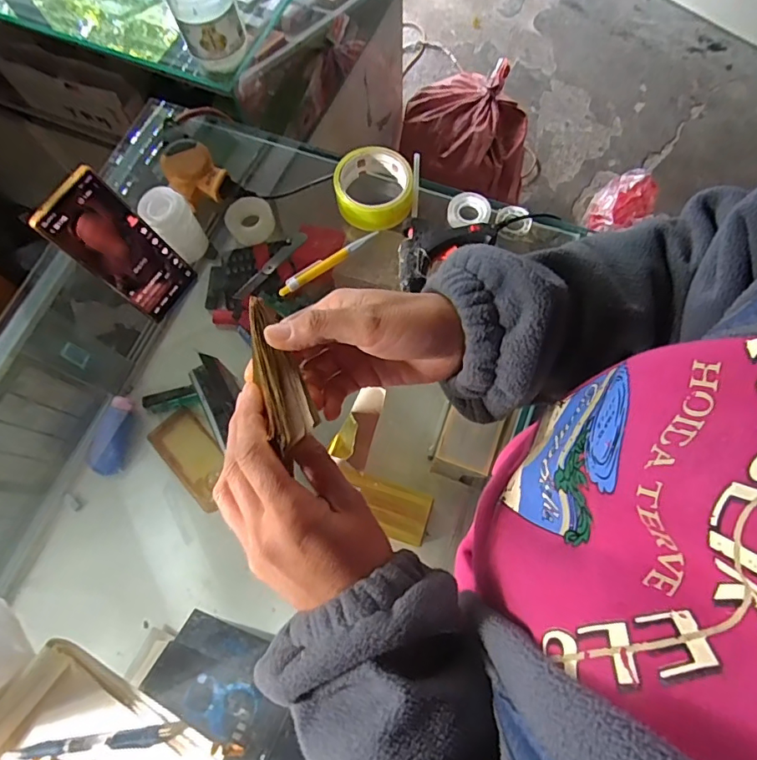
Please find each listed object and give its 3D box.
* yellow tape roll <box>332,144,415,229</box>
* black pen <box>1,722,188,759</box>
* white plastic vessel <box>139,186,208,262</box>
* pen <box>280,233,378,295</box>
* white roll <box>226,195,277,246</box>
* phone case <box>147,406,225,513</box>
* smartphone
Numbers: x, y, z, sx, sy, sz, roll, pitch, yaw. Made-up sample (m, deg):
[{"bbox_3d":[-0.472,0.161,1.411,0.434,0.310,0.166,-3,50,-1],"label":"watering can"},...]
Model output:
[{"bbox_3d":[-0.005,-0.224,0.582,0.090,0.041,0.086,-1,72,2],"label":"yellow tape roll"},{"bbox_3d":[-0.244,0.314,0.432,0.146,0.016,0.014,-7,72,0],"label":"black pen"},{"bbox_3d":[-0.226,-0.172,0.557,0.046,0.074,0.052,-43,76,-11],"label":"white plastic vessel"},{"bbox_3d":[-0.058,-0.136,0.575,0.131,0.012,0.014,-33,74,-9],"label":"pen"},{"bbox_3d":[-0.153,-0.191,0.594,0.054,0.028,0.048,-7,72,0],"label":"white roll"},{"bbox_3d":[-0.276,0.116,0.749,0.075,0.017,0.151,-42,76,-11],"label":"phone case"},{"bbox_3d":[-0.256,-0.130,0.503,0.012,0.157,0.075,22,73,34],"label":"smartphone"}]

